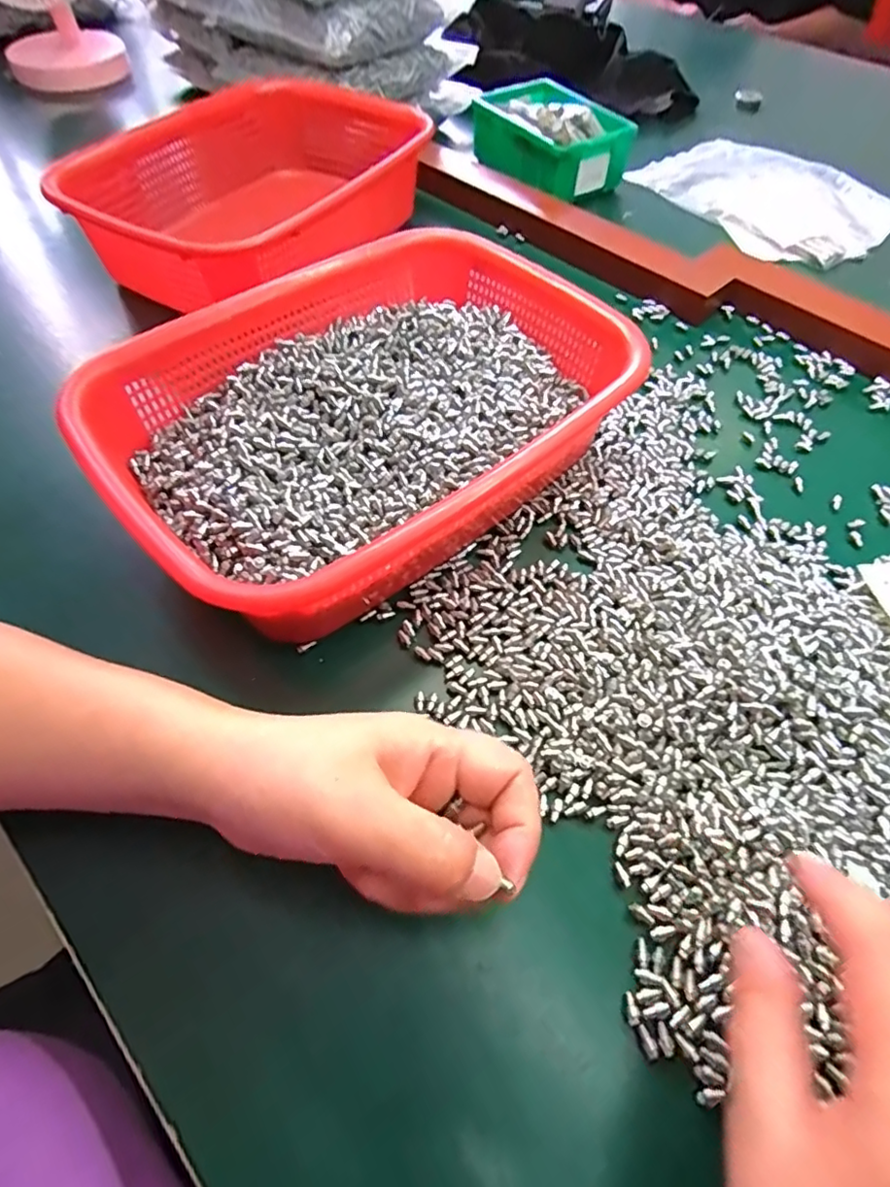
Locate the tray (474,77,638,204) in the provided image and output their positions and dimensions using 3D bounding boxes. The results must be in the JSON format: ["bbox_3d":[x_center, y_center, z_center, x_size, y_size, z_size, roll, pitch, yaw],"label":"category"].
[{"bbox_3d":[0.103,-0.458,0.585,0.103,0.049,0.153,-27,61,-16],"label":"tray"}]

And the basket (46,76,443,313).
[{"bbox_3d":[-0.154,-0.345,0.505,0.215,0.085,0.317,25,61,16],"label":"basket"}]

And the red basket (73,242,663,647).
[{"bbox_3d":[-0.037,-0.104,0.344,0.290,0.073,0.210,-35,63,-20],"label":"red basket"}]

